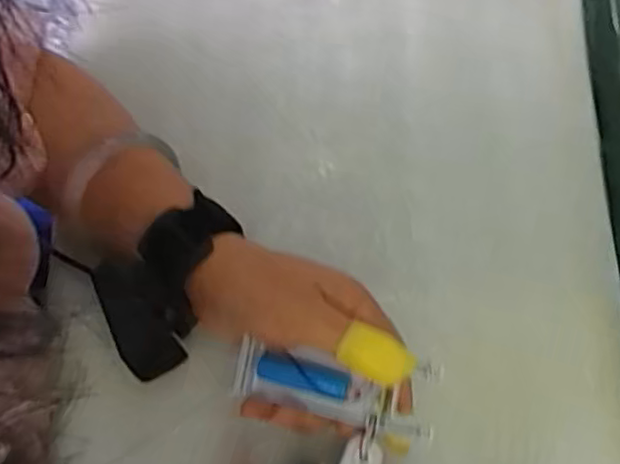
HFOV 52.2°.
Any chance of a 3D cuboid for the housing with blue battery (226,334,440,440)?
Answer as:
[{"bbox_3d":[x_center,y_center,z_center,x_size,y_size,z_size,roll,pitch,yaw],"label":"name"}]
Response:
[{"bbox_3d":[0.010,0.077,0.321,0.107,0.014,0.031,5,73,22],"label":"housing with blue battery"}]

